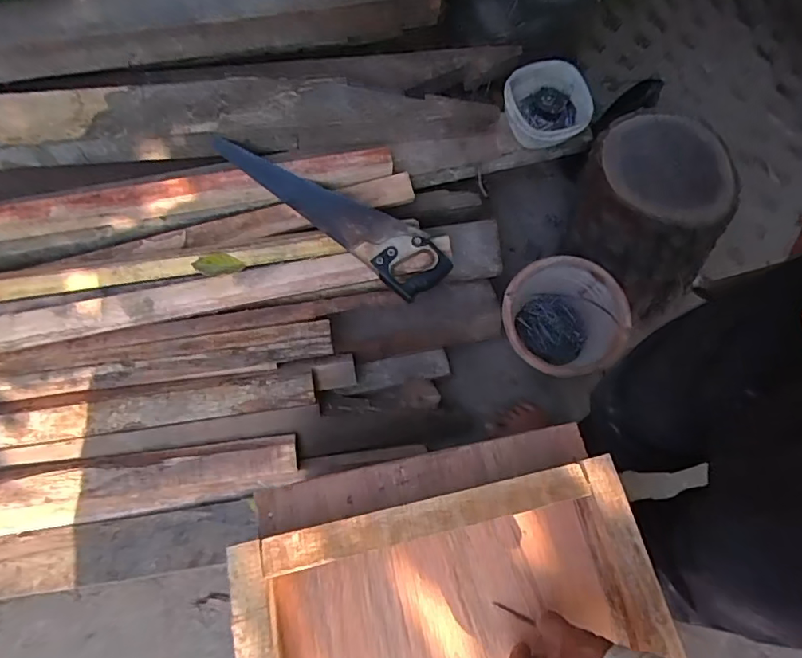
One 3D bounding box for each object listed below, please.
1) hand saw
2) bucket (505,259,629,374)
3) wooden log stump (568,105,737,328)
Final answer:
[{"bbox_3d":[-0.124,-0.240,0.991,0.492,0.040,0.135,38,69,11],"label":"hand saw"},{"bbox_3d":[0.340,-0.013,1.127,0.248,0.143,0.251,2,67,-5],"label":"bucket"},{"bbox_3d":[0.491,-0.236,1.117,0.268,0.322,0.287,2,67,-5],"label":"wooden log stump"}]

